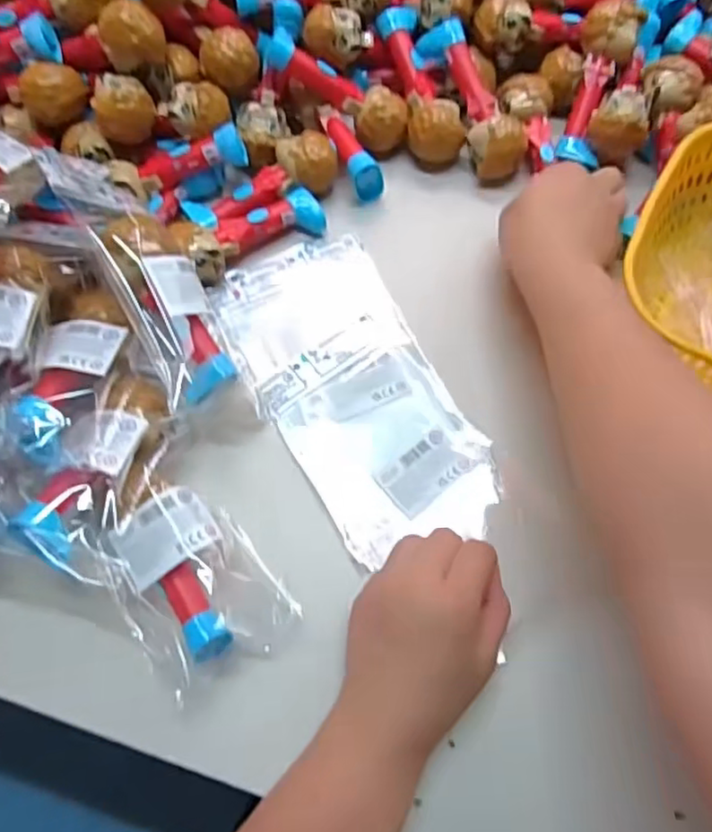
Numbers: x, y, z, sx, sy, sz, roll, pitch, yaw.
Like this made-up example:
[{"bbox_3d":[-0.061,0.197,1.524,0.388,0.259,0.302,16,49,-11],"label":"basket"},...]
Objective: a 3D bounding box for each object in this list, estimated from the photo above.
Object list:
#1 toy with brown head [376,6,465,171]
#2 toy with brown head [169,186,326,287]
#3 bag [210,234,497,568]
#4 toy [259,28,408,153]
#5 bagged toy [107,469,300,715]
[{"bbox_3d":[0.054,-0.270,0.514,0.044,0.040,0.133,-16,85,-7],"label":"toy with brown head"},{"bbox_3d":[-0.076,-0.138,0.469,0.107,0.038,0.033,-31,70,-13],"label":"toy with brown head"},{"bbox_3d":[-0.002,-0.021,0.446,0.117,0.006,0.242,-28,70,-12],"label":"bag"},{"bbox_3d":[-0.016,-0.257,0.498,0.125,0.032,0.034,27,67,-14],"label":"toy"},{"bbox_3d":[-0.099,0.094,0.371,0.083,0.052,0.120,-35,71,-14],"label":"bagged toy"}]

